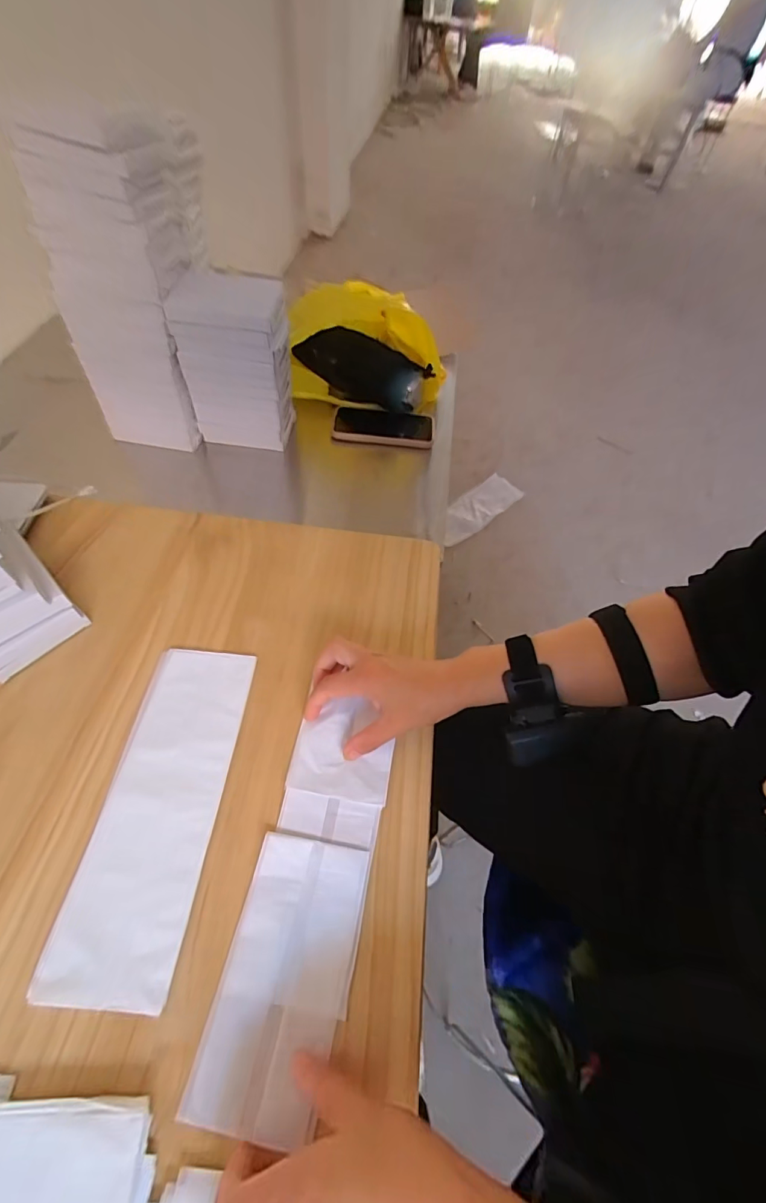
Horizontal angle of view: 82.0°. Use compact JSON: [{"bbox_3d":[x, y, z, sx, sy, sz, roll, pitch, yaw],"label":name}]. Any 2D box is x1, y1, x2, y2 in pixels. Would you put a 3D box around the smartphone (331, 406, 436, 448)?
[{"bbox_3d":[0.002,-0.289,0.731,0.168,0.016,0.083,6,56,0],"label":"smartphone"}]

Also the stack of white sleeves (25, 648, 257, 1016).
[{"bbox_3d":[-0.173,0.151,0.349,0.085,0.007,0.250,5,54,0],"label":"stack of white sleeves"}]

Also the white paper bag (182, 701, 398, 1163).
[{"bbox_3d":[-0.052,0.201,0.328,0.083,0.008,0.261,12,55,5],"label":"white paper bag"}]

